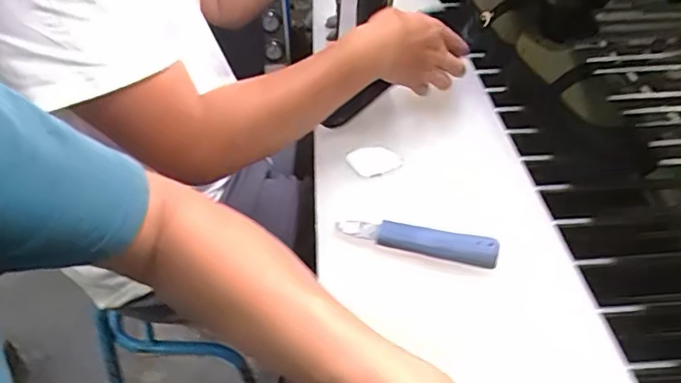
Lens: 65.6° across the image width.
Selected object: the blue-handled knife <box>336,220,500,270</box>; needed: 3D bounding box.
[{"bbox_3d":[0.072,0.046,0.509,0.152,0.018,0.024,10,41,16],"label":"blue-handled knife"}]

